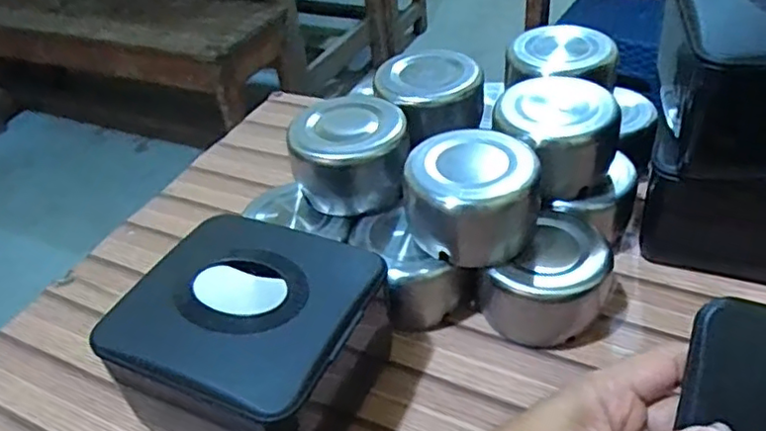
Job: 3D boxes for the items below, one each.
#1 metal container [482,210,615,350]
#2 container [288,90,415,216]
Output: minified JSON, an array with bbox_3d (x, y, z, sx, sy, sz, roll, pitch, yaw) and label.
[{"bbox_3d":[0.108,0.041,0.412,0.075,0.061,0.081,11,44,21],"label":"metal container"},{"bbox_3d":[-0.023,-0.043,0.441,0.080,0.054,0.068,-8,40,-3],"label":"container"}]

